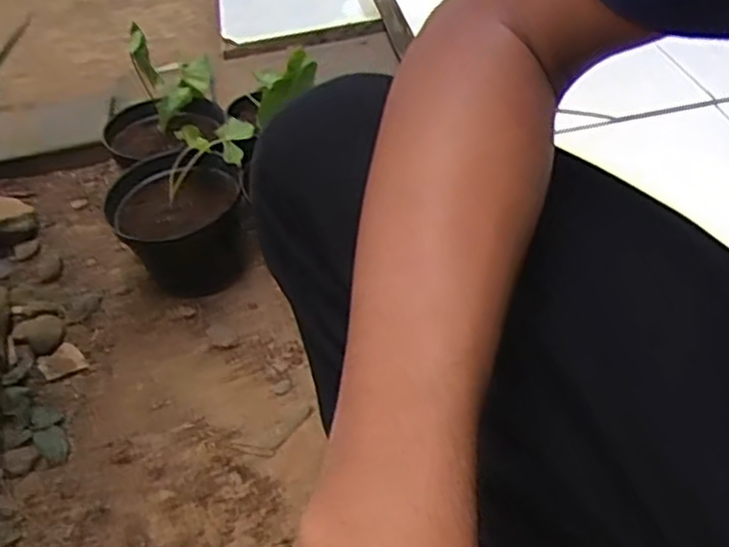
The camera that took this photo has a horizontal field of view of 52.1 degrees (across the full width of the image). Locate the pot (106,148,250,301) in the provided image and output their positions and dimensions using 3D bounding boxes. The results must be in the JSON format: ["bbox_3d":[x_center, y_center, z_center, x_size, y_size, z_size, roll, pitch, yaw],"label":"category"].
[{"bbox_3d":[-0.235,-0.056,0.946,0.145,0.158,0.151,-3,42,3],"label":"pot"}]

